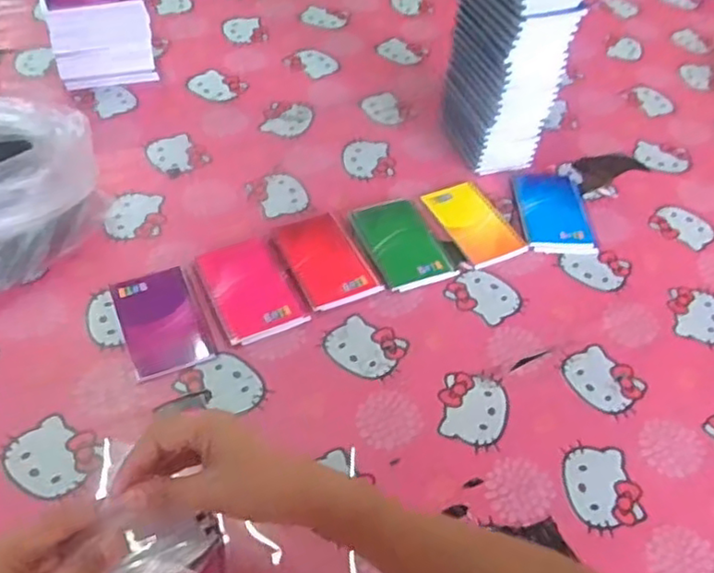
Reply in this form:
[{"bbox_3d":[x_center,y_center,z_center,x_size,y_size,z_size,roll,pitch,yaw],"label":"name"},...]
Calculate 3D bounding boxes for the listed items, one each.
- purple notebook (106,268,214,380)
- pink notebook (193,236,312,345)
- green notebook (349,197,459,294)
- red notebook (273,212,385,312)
[{"bbox_3d":[-0.212,0.036,0.715,0.081,0.007,0.132,-17,53,-20],"label":"purple notebook"},{"bbox_3d":[-0.120,0.002,0.740,0.088,0.008,0.132,-20,54,-22],"label":"pink notebook"},{"bbox_3d":[0.058,-0.054,0.806,0.092,0.010,0.127,-17,59,-21],"label":"green notebook"},{"bbox_3d":[-0.039,-0.032,0.780,0.084,0.014,0.136,-19,54,-21],"label":"red notebook"}]

